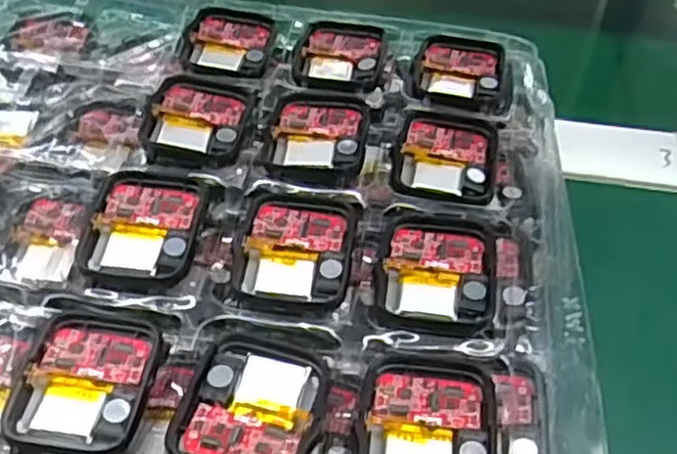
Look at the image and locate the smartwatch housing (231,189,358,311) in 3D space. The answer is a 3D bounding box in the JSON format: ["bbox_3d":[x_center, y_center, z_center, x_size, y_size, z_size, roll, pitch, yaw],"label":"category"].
[{"bbox_3d":[-0.014,0.007,0.236,0.038,0.006,0.044,7,49,4],"label":"smartwatch housing"}]

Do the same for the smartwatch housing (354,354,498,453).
[{"bbox_3d":[0.024,0.055,0.198,0.037,0.005,0.041,6,49,4],"label":"smartwatch housing"}]

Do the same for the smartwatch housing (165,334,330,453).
[{"bbox_3d":[-0.023,0.050,0.198,0.039,0.005,0.041,12,49,9],"label":"smartwatch housing"}]

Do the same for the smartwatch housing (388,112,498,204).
[{"bbox_3d":[0.040,-0.027,0.267,0.037,0.005,0.044,8,49,6],"label":"smartwatch housing"}]

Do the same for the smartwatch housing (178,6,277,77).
[{"bbox_3d":[-0.048,-0.081,0.313,0.037,0.007,0.044,8,49,5],"label":"smartwatch housing"}]

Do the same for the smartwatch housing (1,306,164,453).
[{"bbox_3d":[-0.072,0.044,0.208,0.037,0.007,0.045,6,49,4],"label":"smartwatch housing"}]

